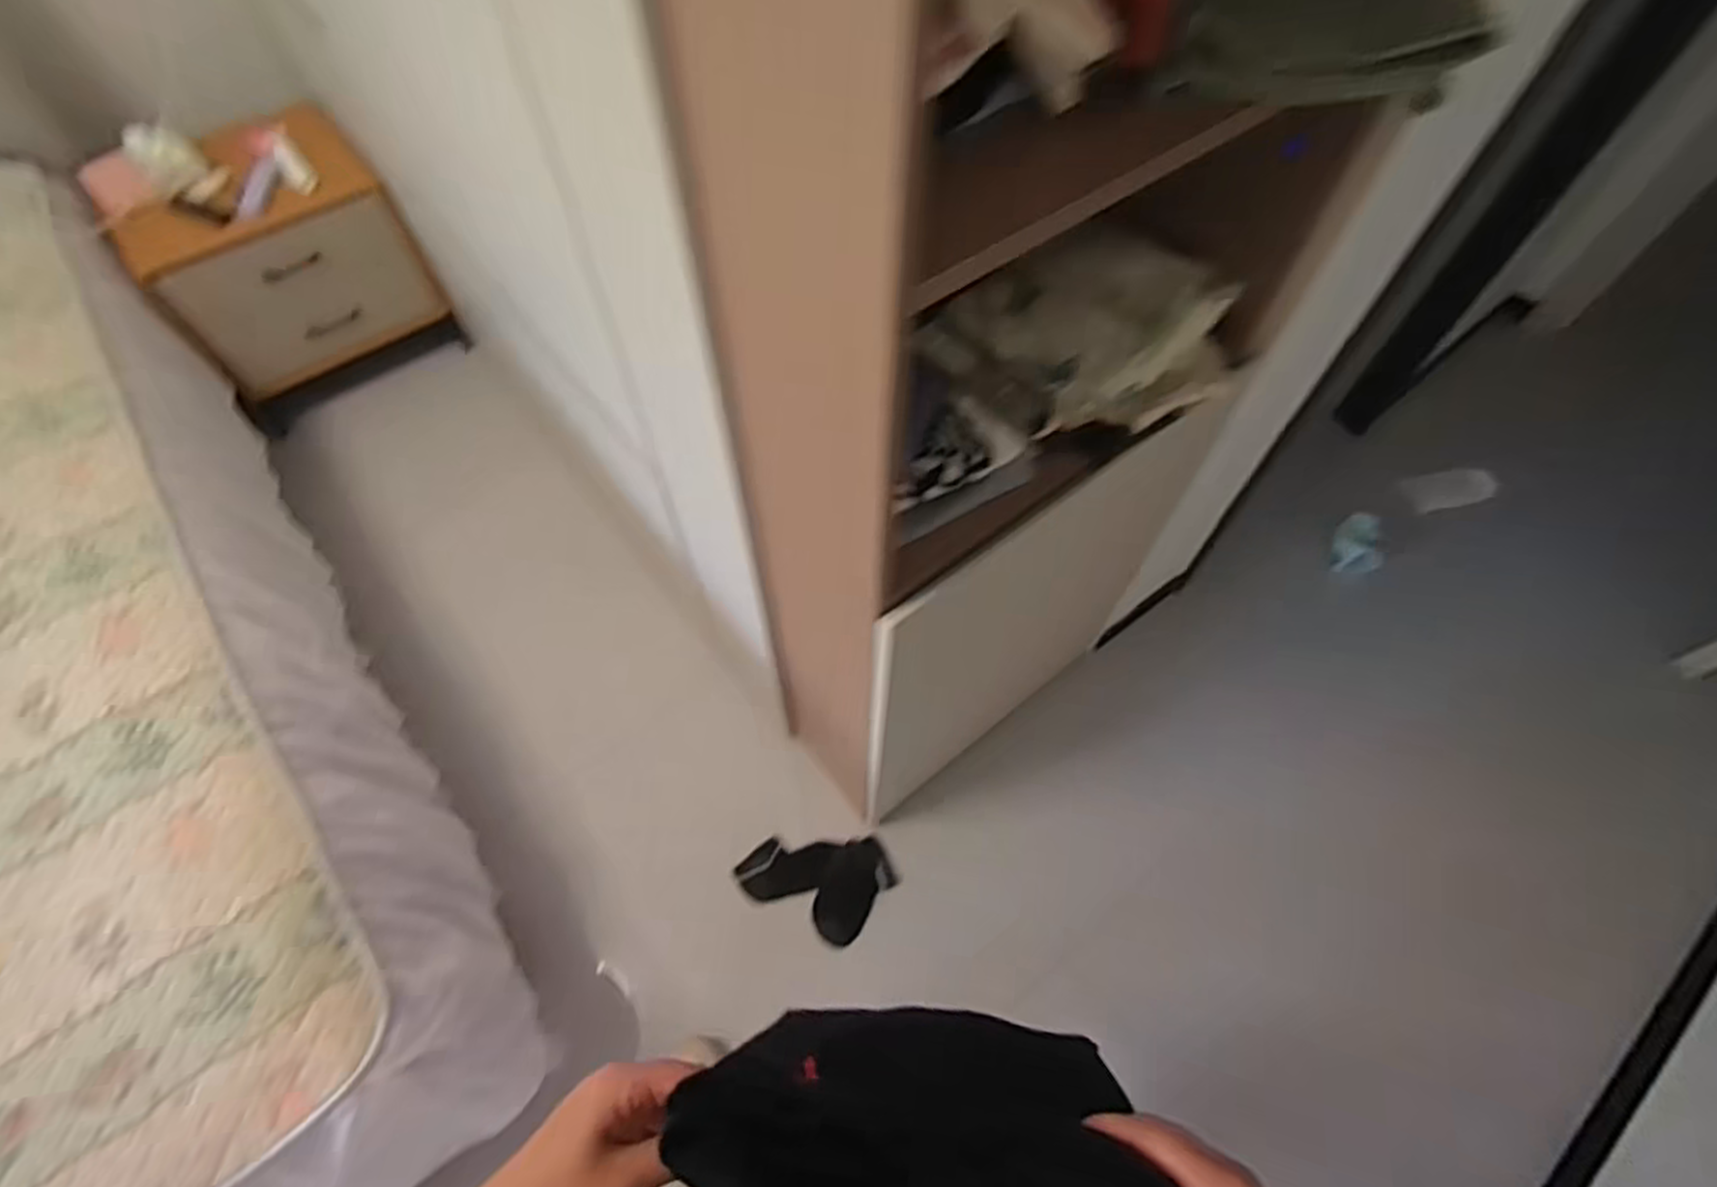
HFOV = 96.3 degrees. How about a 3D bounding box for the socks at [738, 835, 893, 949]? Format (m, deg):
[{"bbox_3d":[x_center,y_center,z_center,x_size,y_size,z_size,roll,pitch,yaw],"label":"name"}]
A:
[{"bbox_3d":[-0.071,0.497,1.371,0.236,0.044,0.173,26,61,14],"label":"socks"}]

